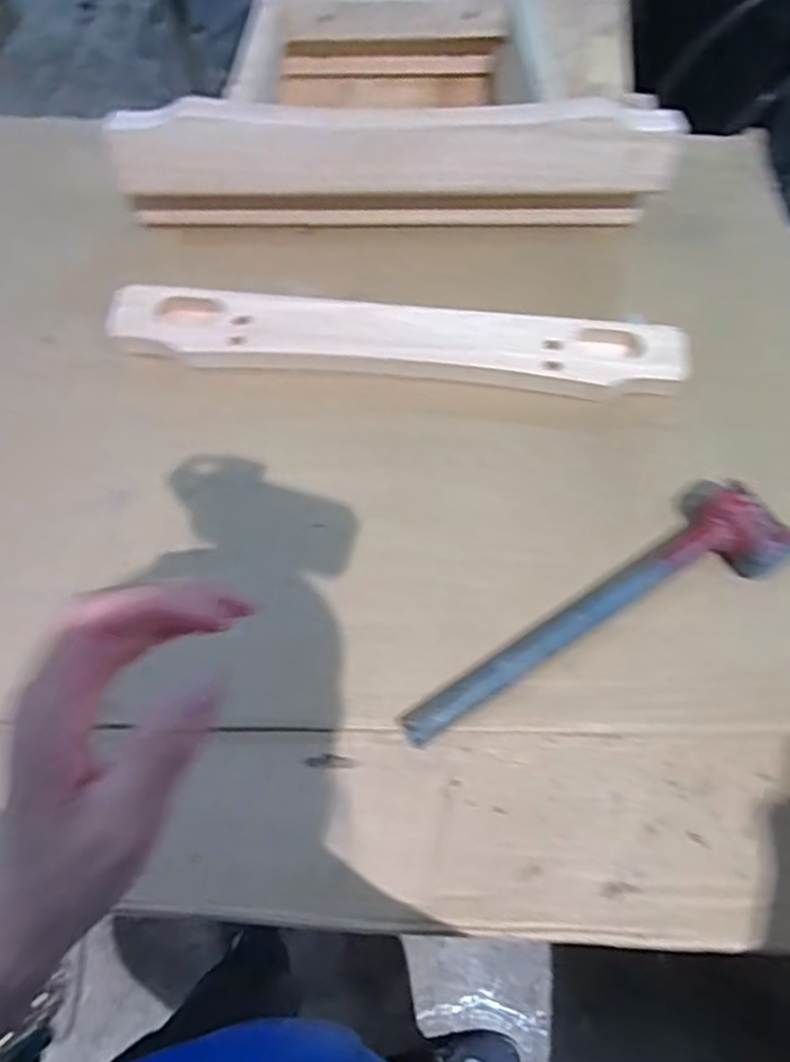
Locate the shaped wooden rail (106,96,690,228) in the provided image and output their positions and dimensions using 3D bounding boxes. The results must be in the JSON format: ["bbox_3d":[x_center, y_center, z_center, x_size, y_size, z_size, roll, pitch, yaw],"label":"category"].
[{"bbox_3d":[0.000,-0.334,0.647,0.488,0.120,0.045,-1,65,1],"label":"shaped wooden rail"}]

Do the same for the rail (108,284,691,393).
[{"bbox_3d":[-0.001,-0.165,0.600,0.496,0.016,0.077,5,66,3],"label":"rail"}]

